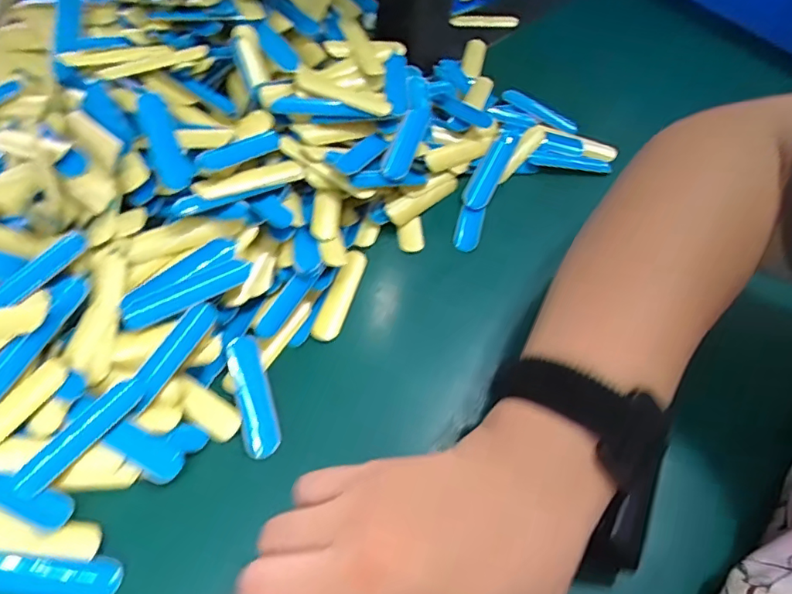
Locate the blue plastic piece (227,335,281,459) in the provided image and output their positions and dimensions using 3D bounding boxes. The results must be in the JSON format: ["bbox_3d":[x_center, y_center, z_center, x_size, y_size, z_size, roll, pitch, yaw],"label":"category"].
[{"bbox_3d":[-0.072,0.049,0.264,0.016,0.010,0.061,-13,58,-14],"label":"blue plastic piece"}]

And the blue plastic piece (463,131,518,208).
[{"bbox_3d":[0.069,-0.094,0.372,0.016,0.020,0.087,24,57,11],"label":"blue plastic piece"}]

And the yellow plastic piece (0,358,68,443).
[{"bbox_3d":[-0.174,0.053,0.236,0.014,0.006,0.061,37,75,18],"label":"yellow plastic piece"}]

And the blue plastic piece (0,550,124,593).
[{"bbox_3d":[-0.144,0.116,0.217,0.061,0.015,0.016,6,55,-1],"label":"blue plastic piece"}]

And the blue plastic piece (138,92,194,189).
[{"bbox_3d":[-0.126,-0.085,0.284,0.016,0.004,0.060,-20,76,-18],"label":"blue plastic piece"}]

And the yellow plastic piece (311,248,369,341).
[{"bbox_3d":[-0.031,-0.002,0.302,0.014,0.006,0.062,17,56,6],"label":"yellow plastic piece"}]

